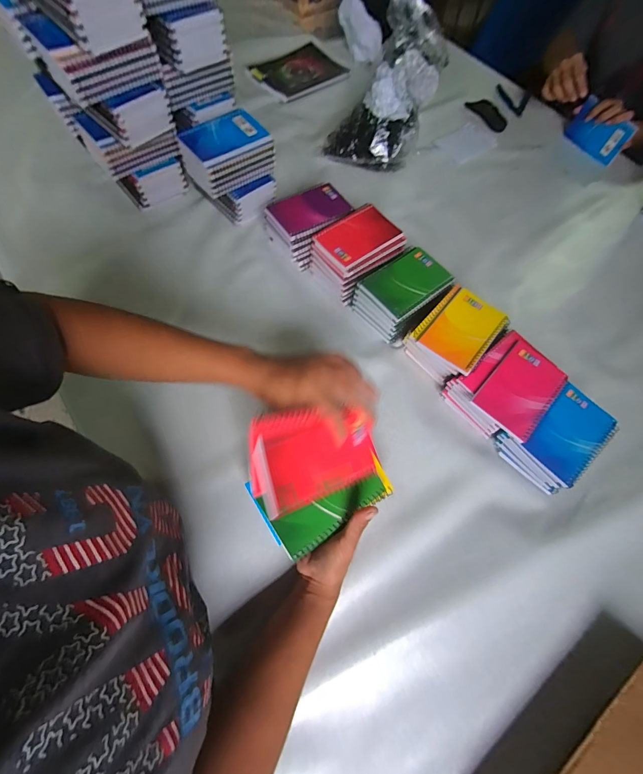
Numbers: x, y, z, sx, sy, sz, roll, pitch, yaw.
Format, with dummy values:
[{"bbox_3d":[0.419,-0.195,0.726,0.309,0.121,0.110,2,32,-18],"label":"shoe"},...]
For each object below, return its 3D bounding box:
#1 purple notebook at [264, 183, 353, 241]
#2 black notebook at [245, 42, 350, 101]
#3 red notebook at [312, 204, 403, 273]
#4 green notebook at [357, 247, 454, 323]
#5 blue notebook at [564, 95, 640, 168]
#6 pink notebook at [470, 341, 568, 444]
[{"bbox_3d":[-0.021,-0.298,0.584,0.130,0.015,0.092,-35,72,-17],"label":"purple notebook"},{"bbox_3d":[-0.055,-0.781,0.855,0.222,0.015,0.168,-37,73,-18],"label":"black notebook"},{"bbox_3d":[0.062,-0.244,0.561,0.134,0.013,0.084,-37,73,-18],"label":"red notebook"},{"bbox_3d":[0.131,-0.163,0.530,0.132,0.007,0.088,-36,73,-18],"label":"green notebook"},{"bbox_3d":[0.614,-0.571,0.776,0.016,0.082,0.134,-29,71,-15],"label":"blue notebook"},{"bbox_3d":[0.269,0.002,0.469,0.081,0.009,0.130,40,69,14],"label":"pink notebook"}]

